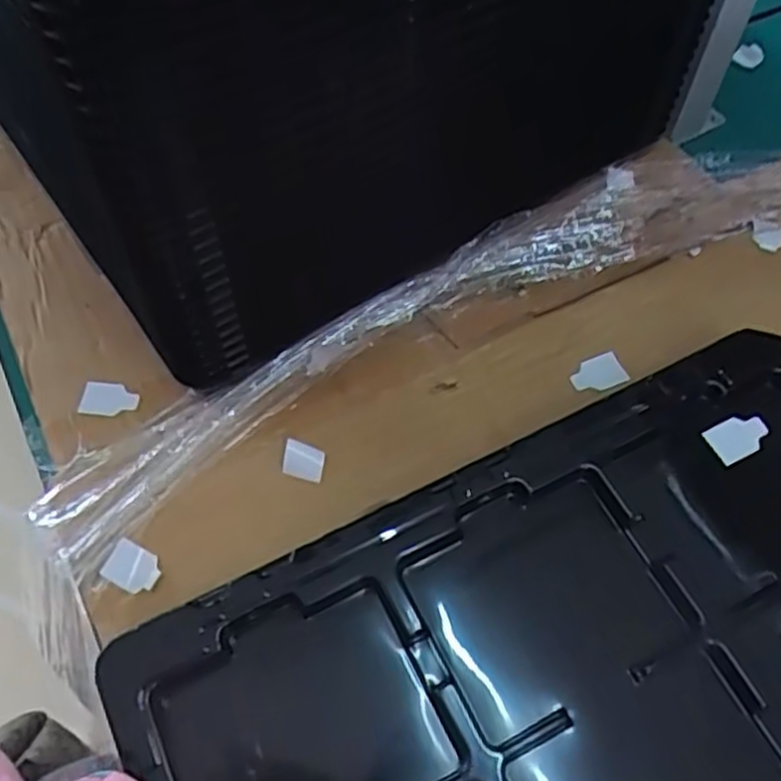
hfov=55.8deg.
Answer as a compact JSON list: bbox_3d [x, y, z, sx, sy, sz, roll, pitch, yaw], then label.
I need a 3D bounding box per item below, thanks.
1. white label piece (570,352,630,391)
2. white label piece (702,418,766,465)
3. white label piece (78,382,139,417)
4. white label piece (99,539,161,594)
[{"bbox_3d":[0.104,-0.008,0.372,0.029,0.004,0.017,-19,72,-13],"label":"white label piece"},{"bbox_3d":[0.159,0.021,0.336,0.029,0.004,0.018,-23,62,-14],"label":"white label piece"},{"bbox_3d":[-0.139,0.004,0.365,0.027,0.005,0.018,2,63,3],"label":"white label piece"},{"bbox_3d":[-0.110,0.075,0.314,0.020,0.007,0.018,24,62,13],"label":"white label piece"}]

